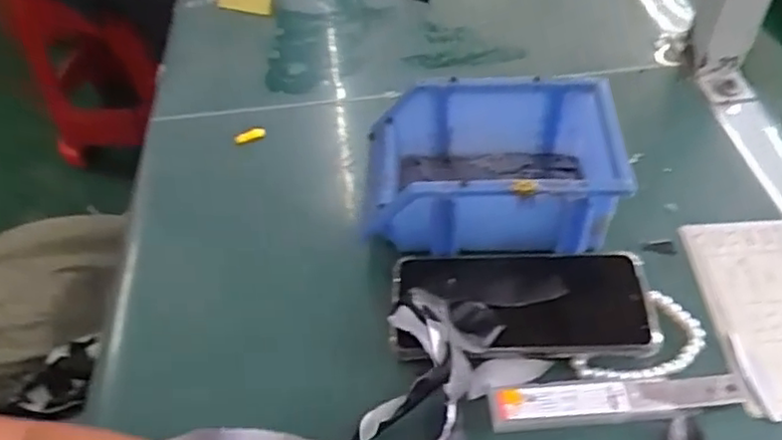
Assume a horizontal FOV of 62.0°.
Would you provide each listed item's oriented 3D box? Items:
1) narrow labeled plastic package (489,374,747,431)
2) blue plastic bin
[{"bbox_3d":[0.134,0.106,0.385,0.149,0.010,0.024,-4,50,0],"label":"narrow labeled plastic package"},{"bbox_3d":[0.071,-0.039,0.477,0.171,0.079,0.119,0,50,3],"label":"blue plastic bin"}]

